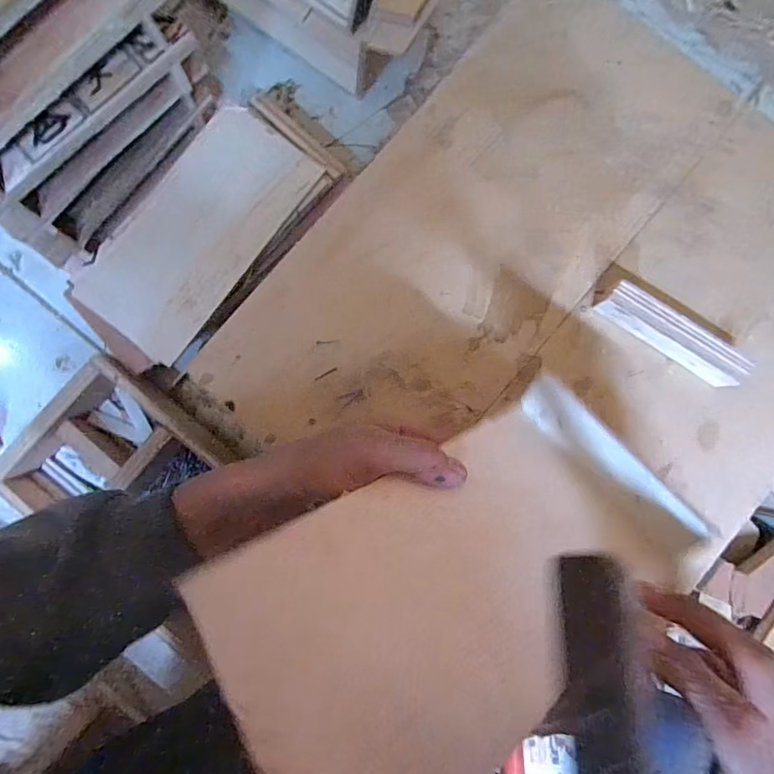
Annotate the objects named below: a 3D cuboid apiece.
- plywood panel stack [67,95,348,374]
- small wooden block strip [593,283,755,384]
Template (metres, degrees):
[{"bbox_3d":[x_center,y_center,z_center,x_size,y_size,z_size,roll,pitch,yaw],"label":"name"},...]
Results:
[{"bbox_3d":[-0.180,-0.155,0.476,0.130,0.046,0.293,39,86,4],"label":"plywood panel stack"},{"bbox_3d":[0.227,-0.040,0.384,0.119,0.032,0.031,34,86,4],"label":"small wooden block strip"}]

